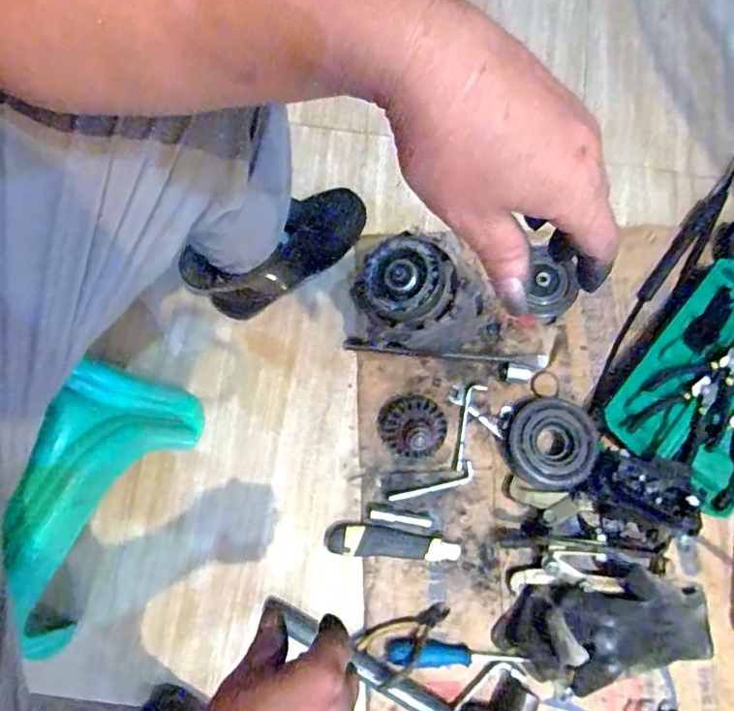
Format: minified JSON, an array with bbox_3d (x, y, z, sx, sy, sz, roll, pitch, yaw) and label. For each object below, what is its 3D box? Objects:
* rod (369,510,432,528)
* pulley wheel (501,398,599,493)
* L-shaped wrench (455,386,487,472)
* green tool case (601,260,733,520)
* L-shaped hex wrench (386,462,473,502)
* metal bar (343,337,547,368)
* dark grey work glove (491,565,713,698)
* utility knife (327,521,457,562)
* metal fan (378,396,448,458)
[{"bbox_3d":[0.042,0.206,0.711,0.076,0.006,0.010,9,76,2],"label":"rod"},{"bbox_3d":[0.233,0.111,0.721,0.105,0.044,0.112,0,76,0],"label":"pulley wheel"},{"bbox_3d":[0.130,0.092,0.743,0.022,0.006,0.115,19,77,4],"label":"L-shaped wrench"},{"bbox_3d":[0.470,0.038,0.751,0.204,0.029,0.292,40,79,9],"label":"green tool case"},{"bbox_3d":[0.084,0.167,0.722,0.113,0.005,0.021,-20,77,-5],"label":"L-shaped hex wrench"},{"bbox_3d":[0.106,-0.004,0.765,0.272,0.010,0.017,6,76,1],"label":"metal bar"},{"bbox_3d":[0.287,0.326,0.669,0.259,0.050,0.128,-12,77,-3],"label":"dark grey work glove"},{"bbox_3d":[0.032,0.234,0.705,0.164,0.012,0.038,5,76,1],"label":"utility knife"},{"bbox_3d":[0.057,0.089,0.714,0.085,0.063,0.069,15,76,3],"label":"metal fan"}]

